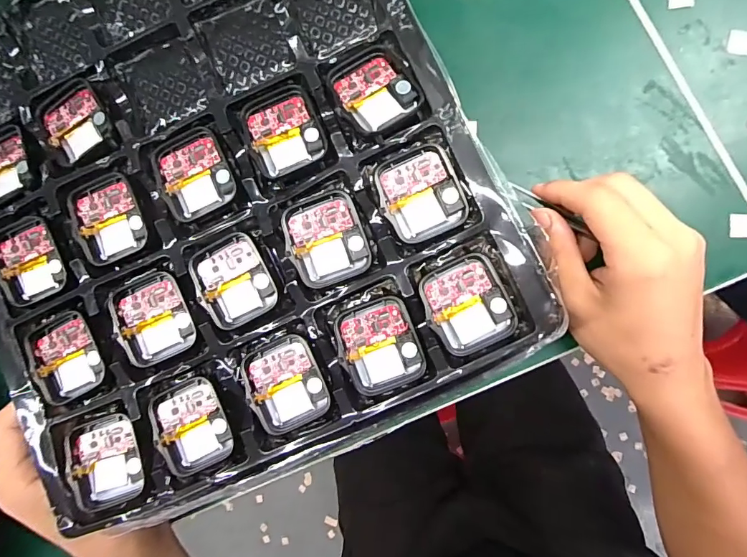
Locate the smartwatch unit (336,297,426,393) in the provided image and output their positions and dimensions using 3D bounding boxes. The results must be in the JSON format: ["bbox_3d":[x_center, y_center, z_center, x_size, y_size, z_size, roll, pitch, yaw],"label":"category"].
[{"bbox_3d":[0.003,0.032,0.207,0.037,0.009,0.043,-19,82,5],"label":"smartwatch unit"}]

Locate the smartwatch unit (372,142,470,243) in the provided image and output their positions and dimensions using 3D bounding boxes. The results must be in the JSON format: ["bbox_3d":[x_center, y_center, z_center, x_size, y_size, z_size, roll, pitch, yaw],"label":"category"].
[{"bbox_3d":[0.022,-0.041,0.206,0.037,0.006,0.042,-22,82,5],"label":"smartwatch unit"}]

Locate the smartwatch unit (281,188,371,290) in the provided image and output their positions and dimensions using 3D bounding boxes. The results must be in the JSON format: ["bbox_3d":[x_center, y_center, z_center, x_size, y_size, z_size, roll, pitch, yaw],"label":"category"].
[{"bbox_3d":[-0.023,-0.019,0.210,0.037,0.010,0.042,-20,82,5],"label":"smartwatch unit"}]

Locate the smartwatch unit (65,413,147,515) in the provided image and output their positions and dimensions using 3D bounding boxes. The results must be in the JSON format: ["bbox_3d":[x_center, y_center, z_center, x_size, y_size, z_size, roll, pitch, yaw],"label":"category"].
[{"bbox_3d":[-0.133,0.092,0.217,0.034,0.012,0.043,-20,82,5],"label":"smartwatch unit"}]

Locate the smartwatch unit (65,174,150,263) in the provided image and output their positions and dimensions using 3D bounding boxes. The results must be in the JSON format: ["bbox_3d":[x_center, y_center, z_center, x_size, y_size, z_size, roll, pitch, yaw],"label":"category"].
[{"bbox_3d":[-0.139,-0.031,0.223,0.037,0.008,0.042,-22,82,5],"label":"smartwatch unit"}]

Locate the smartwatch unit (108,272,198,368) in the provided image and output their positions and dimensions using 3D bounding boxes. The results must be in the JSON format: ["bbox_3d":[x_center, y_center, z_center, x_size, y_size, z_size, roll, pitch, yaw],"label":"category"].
[{"bbox_3d":[-0.111,0.020,0.218,0.037,0.009,0.043,-22,82,5],"label":"smartwatch unit"}]

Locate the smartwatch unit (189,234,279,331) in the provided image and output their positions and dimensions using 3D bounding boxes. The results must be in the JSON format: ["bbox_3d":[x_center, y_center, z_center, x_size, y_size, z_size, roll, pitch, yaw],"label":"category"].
[{"bbox_3d":[-0.070,0.001,0.215,0.035,0.010,0.043,-24,82,5],"label":"smartwatch unit"}]

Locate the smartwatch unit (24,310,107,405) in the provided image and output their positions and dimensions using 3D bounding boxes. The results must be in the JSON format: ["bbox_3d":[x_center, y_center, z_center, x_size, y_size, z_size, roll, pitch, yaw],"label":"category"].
[{"bbox_3d":[-0.159,0.040,0.224,0.037,0.010,0.043,-24,82,5],"label":"smartwatch unit"}]

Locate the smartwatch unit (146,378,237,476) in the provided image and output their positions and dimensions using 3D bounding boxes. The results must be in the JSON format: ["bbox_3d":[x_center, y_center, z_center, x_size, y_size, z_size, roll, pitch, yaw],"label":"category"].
[{"bbox_3d":[-0.090,0.073,0.212,0.034,0.007,0.043,-24,82,5],"label":"smartwatch unit"}]

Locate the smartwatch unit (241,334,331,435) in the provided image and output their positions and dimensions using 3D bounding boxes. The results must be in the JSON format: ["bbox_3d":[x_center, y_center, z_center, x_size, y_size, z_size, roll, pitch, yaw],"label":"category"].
[{"bbox_3d":[-0.043,0.051,0.212,0.035,0.008,0.044,-23,82,5],"label":"smartwatch unit"}]

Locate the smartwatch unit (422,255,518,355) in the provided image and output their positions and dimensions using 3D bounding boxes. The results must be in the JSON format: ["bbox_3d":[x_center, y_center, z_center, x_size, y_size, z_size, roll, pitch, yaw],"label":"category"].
[{"bbox_3d":[0.044,0.013,0.203,0.037,0.006,0.043,-25,82,5],"label":"smartwatch unit"}]

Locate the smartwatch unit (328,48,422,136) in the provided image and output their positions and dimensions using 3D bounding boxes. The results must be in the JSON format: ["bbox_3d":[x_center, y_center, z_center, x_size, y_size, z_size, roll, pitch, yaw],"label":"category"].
[{"bbox_3d":[0.000,-0.093,0.210,0.036,0.006,0.042,-29,81,4],"label":"smartwatch unit"}]

